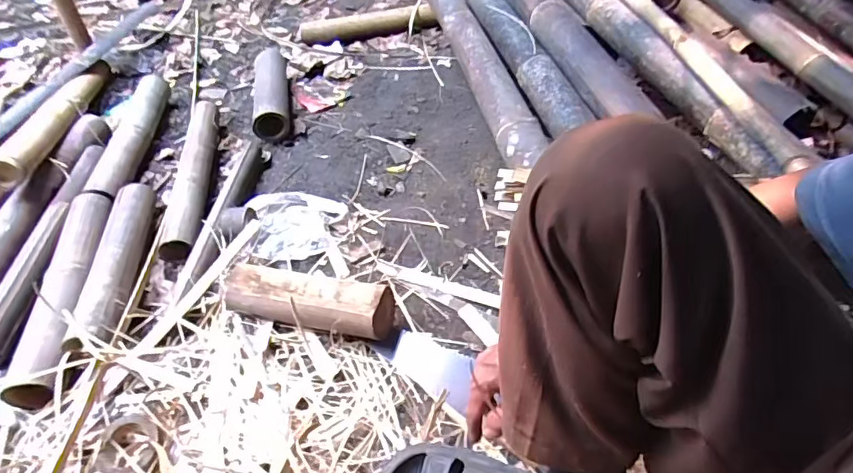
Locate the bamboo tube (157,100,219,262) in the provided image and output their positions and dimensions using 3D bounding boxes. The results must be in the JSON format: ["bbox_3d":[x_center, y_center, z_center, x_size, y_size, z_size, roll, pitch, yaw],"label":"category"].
[{"bbox_3d":[-0.512,-0.151,1.165,0.085,0.055,0.483,-9,46,0],"label":"bamboo tube"}]

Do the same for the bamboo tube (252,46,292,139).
[{"bbox_3d":[-0.404,-0.389,1.355,0.087,0.071,0.434,-13,46,-4],"label":"bamboo tube"}]

